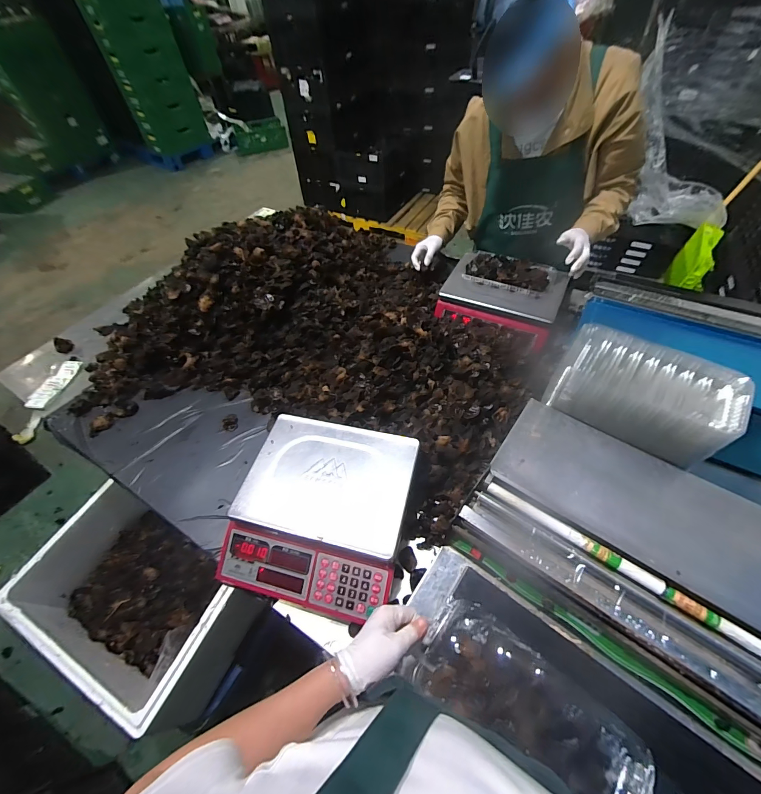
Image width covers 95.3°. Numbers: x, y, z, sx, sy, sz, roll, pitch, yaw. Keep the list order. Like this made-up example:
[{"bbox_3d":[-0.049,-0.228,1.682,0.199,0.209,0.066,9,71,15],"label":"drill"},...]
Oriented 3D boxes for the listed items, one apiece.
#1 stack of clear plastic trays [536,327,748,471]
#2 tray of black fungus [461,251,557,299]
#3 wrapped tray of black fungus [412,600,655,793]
[{"bbox_3d":[0.419,-0.009,0.566,0.238,0.088,0.148,31,60,24],"label":"stack of clear plastic trays"},{"bbox_3d":[0.338,-0.332,0.917,0.218,0.047,0.102,18,56,16],"label":"tray of black fungus"},{"bbox_3d":[0.175,0.352,0.402,0.249,0.044,0.099,27,59,21],"label":"wrapped tray of black fungus"}]

